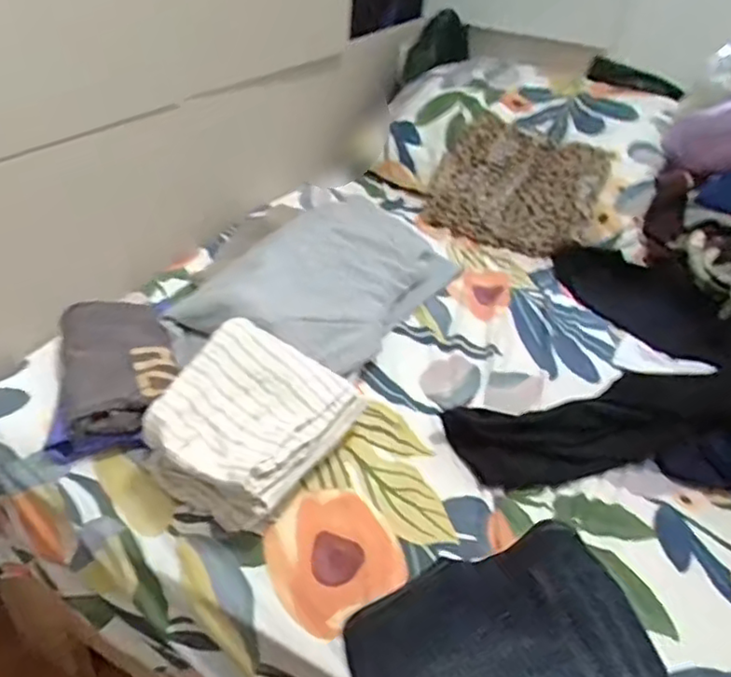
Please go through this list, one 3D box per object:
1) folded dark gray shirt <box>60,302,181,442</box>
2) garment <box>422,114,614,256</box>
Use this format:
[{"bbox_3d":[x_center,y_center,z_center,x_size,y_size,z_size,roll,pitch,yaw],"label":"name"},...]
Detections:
[{"bbox_3d":[-0.300,0.033,0.810,0.129,0.052,0.216,-8,38,-18],"label":"folded dark gray shirt"},{"bbox_3d":[0.273,-0.280,1.211,0.284,0.027,0.229,24,84,22],"label":"garment"}]

